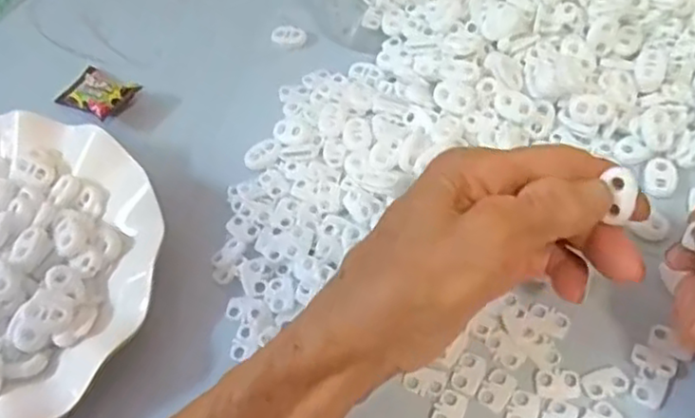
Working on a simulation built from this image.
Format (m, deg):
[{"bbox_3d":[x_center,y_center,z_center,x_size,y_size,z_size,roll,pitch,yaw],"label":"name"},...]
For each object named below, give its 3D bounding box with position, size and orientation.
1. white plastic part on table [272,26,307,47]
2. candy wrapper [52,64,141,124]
[{"bbox_3d":[-0.036,-0.107,0.418,0.020,0.005,0.014,7,59,14],"label":"white plastic part on table"},{"bbox_3d":[-0.149,-0.071,0.399,0.048,0.012,0.033,26,66,24],"label":"candy wrapper"}]

